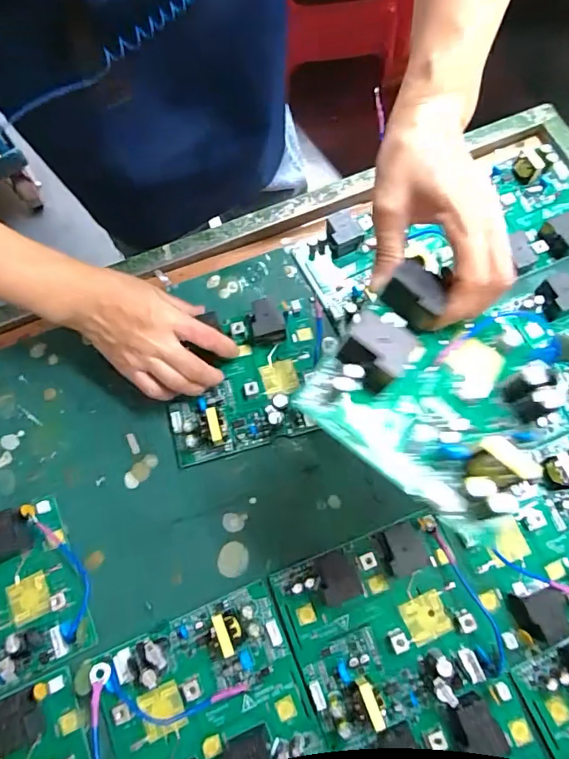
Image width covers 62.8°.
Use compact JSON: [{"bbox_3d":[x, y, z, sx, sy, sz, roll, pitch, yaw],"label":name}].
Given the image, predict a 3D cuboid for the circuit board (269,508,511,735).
[{"bbox_3d":[0.069,0.166,0.318,0.128,0.025,0.112,-22,73,-5],"label":"circuit board"}]

